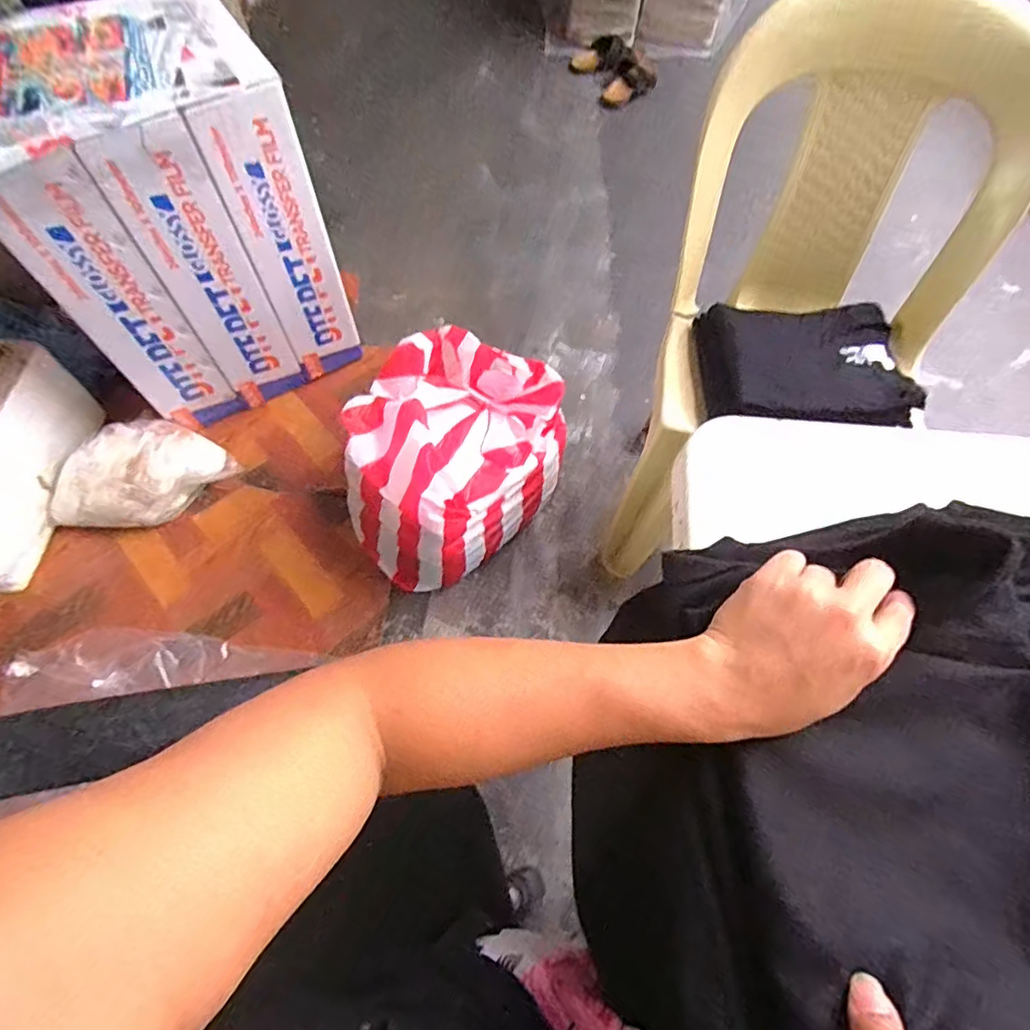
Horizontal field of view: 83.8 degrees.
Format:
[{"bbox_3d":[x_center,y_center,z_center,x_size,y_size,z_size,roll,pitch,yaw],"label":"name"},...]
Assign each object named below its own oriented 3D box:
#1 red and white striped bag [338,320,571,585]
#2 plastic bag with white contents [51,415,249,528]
[{"bbox_3d":[-0.144,-0.125,1.162,0.435,0.333,0.392,-40,72,-18],"label":"red and white striped bag"},{"bbox_3d":[-0.812,-0.082,1.230,0.190,0.147,0.343,42,71,16],"label":"plastic bag with white contents"}]

